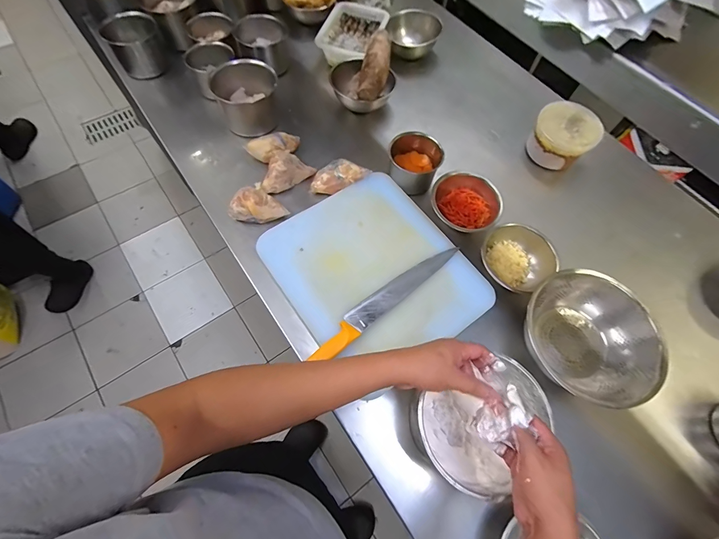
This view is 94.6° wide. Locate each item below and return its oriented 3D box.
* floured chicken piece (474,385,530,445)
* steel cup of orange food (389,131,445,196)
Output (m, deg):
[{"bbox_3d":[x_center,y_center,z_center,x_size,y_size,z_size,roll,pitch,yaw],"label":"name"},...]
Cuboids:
[{"bbox_3d":[0.183,0.189,0.428,0.035,0.079,0.034,40,30,14],"label":"floured chicken piece"},{"bbox_3d":[0.124,-0.247,0.761,0.115,0.090,0.094,29,67,10],"label":"steel cup of orange food"}]

